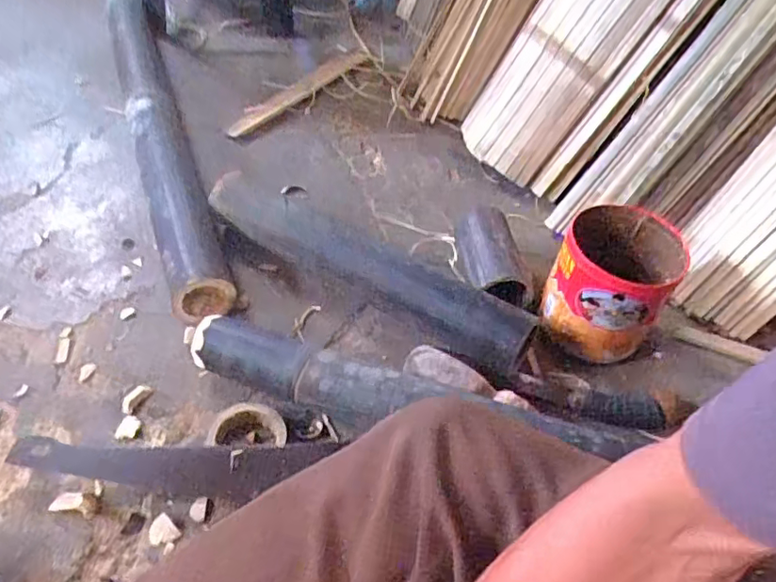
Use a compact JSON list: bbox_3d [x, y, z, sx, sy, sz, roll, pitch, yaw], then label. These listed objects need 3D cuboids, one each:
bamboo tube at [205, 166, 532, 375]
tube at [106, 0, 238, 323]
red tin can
[{"bbox_3d":[-0.030,-0.039,0.820,0.485,0.090,0.098,26,49,17],"label":"bamboo tube"},{"bbox_3d":[-0.428,-0.318,1.048,0.082,0.082,0.994,-14,50,-19],"label":"tube"},{"bbox_3d":[0.296,-0.011,0.762,0.147,0.149,0.168,25,49,16],"label":"red tin can"}]

